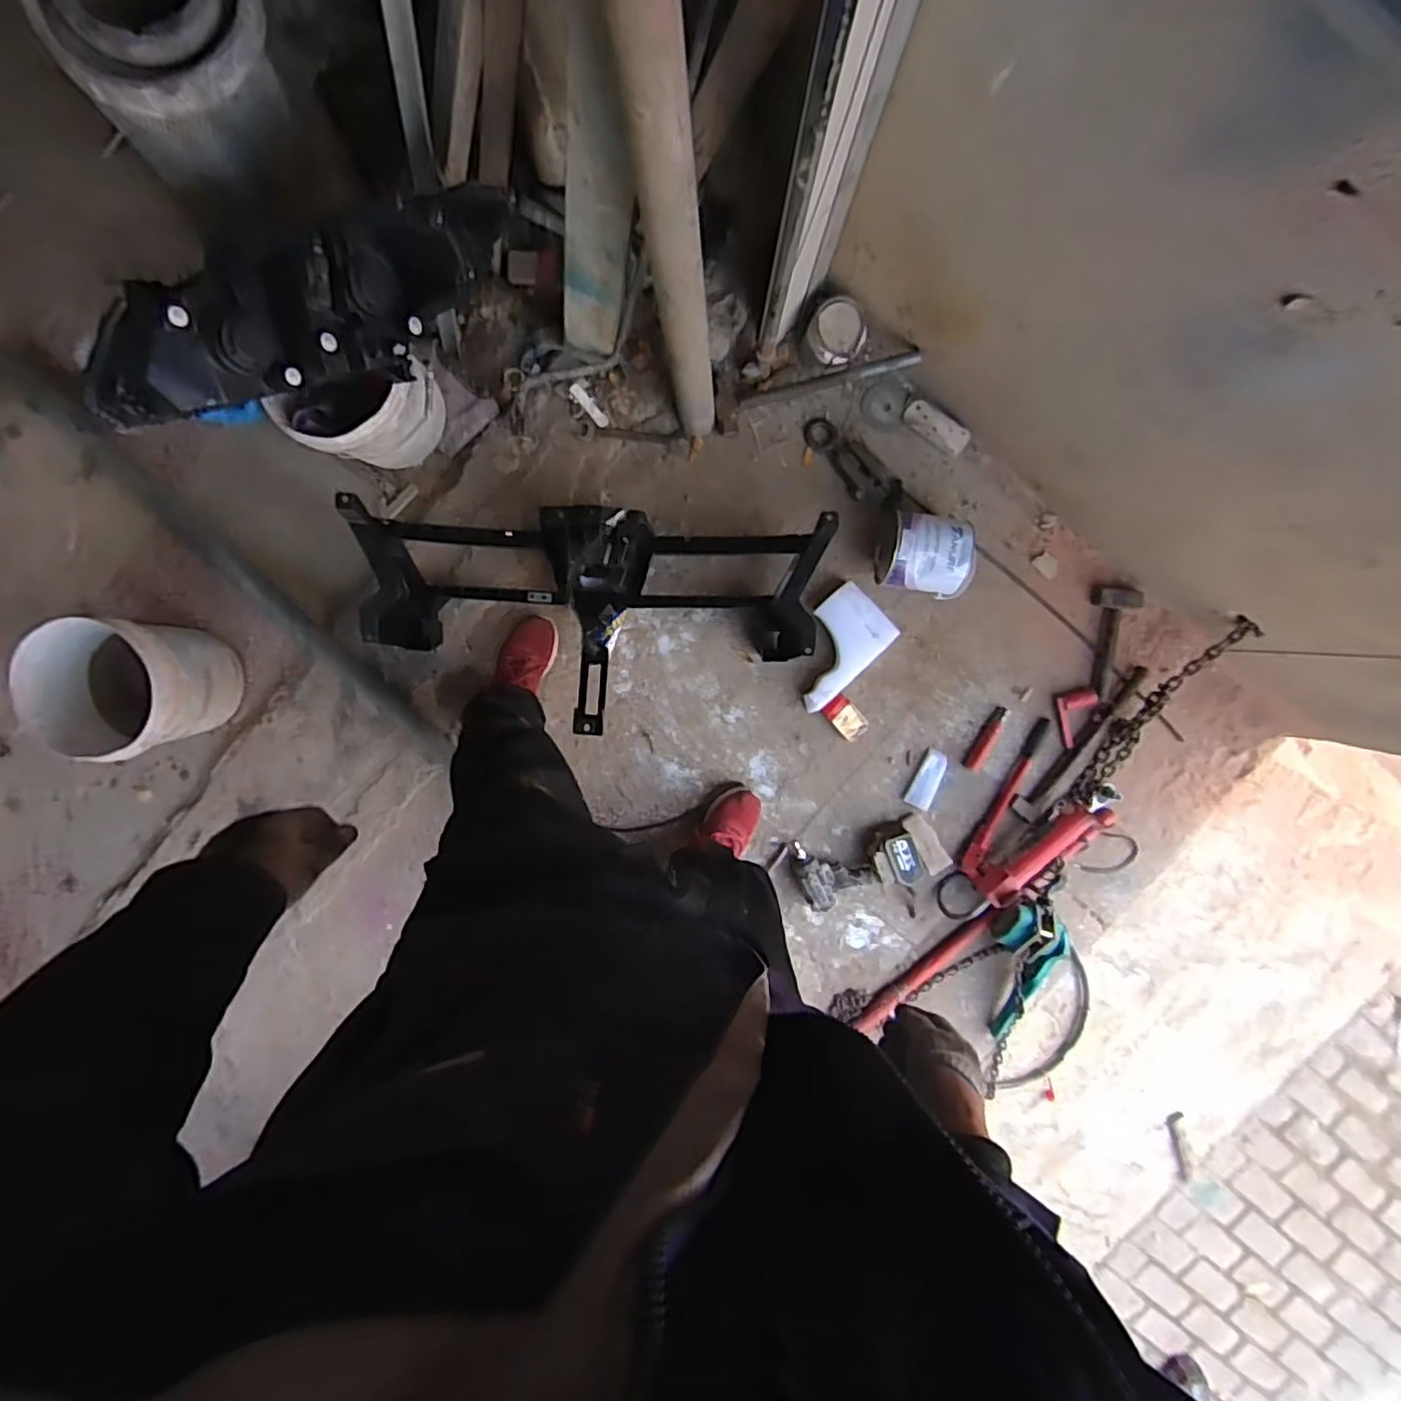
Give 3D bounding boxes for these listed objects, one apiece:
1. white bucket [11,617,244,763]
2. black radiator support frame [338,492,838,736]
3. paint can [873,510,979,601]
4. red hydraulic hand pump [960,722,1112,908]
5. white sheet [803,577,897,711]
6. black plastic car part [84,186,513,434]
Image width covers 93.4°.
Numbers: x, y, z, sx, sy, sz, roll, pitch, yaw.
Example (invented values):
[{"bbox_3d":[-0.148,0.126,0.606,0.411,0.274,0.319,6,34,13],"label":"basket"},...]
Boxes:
[{"bbox_3d":[-1.102,-0.028,1.293,0.282,0.235,0.250,-1,97,-1],"label":"white bucket"},{"bbox_3d":[-0.202,-0.161,1.306,0.871,0.197,0.403,1,97,-1],"label":"black radiator support frame"},{"bbox_3d":[0.450,-0.291,1.333,0.163,0.138,0.147,10,97,-2],"label":"paint can"},{"bbox_3d":[0.702,0.262,1.422,0.344,0.079,0.272,-40,96,4],"label":"red hydraulic hand pump"},{"bbox_3d":[0.279,-0.110,1.389,0.153,0.045,0.244,43,94,-5],"label":"white sheet"},{"bbox_3d":[-0.591,-0.578,0.959,0.667,0.131,0.216,-14,97,1],"label":"black plastic car part"}]

